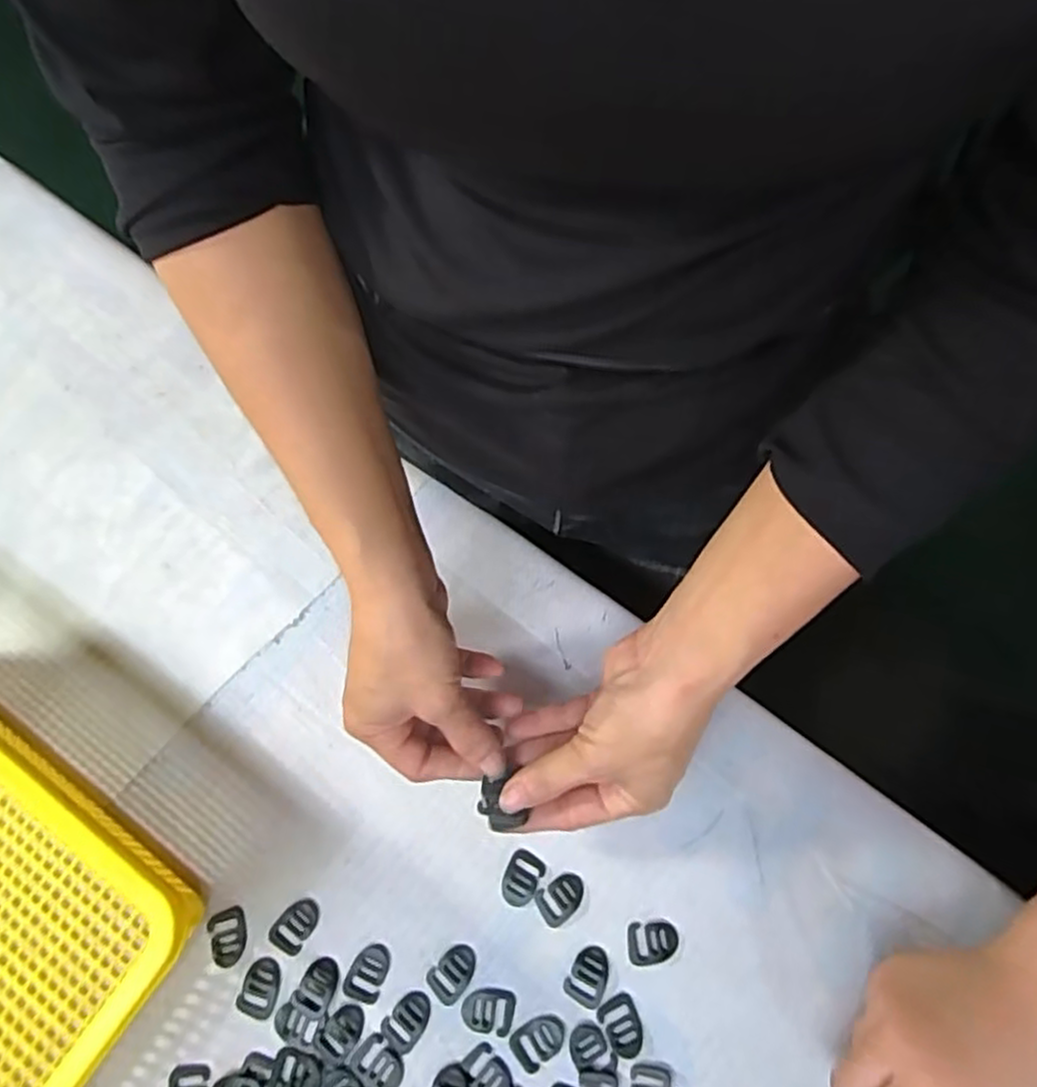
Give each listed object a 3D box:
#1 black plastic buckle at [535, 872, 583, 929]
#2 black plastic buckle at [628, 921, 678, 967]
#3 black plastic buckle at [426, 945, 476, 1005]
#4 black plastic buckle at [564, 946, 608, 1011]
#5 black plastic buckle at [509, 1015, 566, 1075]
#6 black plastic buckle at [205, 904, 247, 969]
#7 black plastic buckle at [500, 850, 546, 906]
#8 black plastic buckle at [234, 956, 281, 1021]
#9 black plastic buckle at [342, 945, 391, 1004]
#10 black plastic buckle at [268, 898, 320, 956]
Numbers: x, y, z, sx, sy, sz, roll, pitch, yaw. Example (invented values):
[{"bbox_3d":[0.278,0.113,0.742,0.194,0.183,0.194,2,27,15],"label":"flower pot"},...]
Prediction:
[{"bbox_3d":[0.024,0.192,0.380,0.027,0.004,0.020,-36,73,-11],"label":"black plastic buckle"},{"bbox_3d":[0.071,0.210,0.370,0.026,0.004,0.020,-1,69,1],"label":"black plastic buckle"},{"bbox_3d":[-0.035,0.224,0.368,0.020,0.004,0.028,31,73,12],"label":"black plastic buckle"},{"bbox_3d":[0.037,0.225,0.366,0.020,0.004,0.027,32,73,12],"label":"black plastic buckle"},{"bbox_3d":[0.011,0.254,0.356,0.027,0.004,0.019,-26,71,-8],"label":"black plastic buckle"},{"bbox_3d":[-0.157,0.212,0.378,0.019,0.007,0.028,-14,70,-4],"label":"black plastic buckle"},{"bbox_3d":[0.001,0.181,0.379,0.020,0.004,0.028,27,72,11],"label":"black plastic buckle"},{"bbox_3d":[-0.135,0.233,0.368,0.020,0.004,0.027,17,71,7],"label":"black plastic buckle"},{"bbox_3d":[-0.079,0.226,0.369,0.019,0.004,0.028,19,71,8],"label":"black plastic buckle"},{"bbox_3d":[-0.120,0.206,0.379,0.019,0.004,0.028,29,73,11],"label":"black plastic buckle"}]

